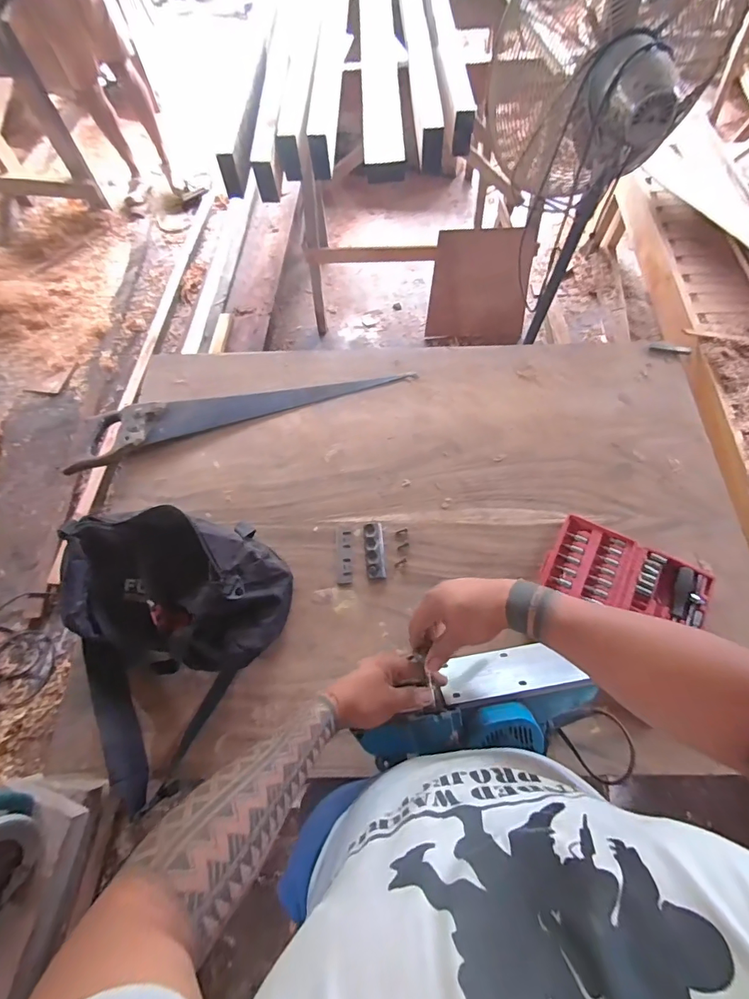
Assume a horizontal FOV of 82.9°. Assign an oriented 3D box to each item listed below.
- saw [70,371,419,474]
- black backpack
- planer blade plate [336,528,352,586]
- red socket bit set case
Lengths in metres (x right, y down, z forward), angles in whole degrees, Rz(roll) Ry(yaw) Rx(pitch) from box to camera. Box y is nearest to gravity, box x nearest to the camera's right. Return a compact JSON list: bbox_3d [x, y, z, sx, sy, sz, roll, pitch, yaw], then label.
[{"bbox_3d":[-0.274,-0.201,0.889,0.689,0.031,0.103,-17,68,-4],"label":"saw"},{"bbox_3d":[-0.306,0.225,0.672,0.323,0.127,0.418,-8,67,-1],"label":"black backpack"},{"bbox_3d":[-0.056,0.104,0.786,0.028,0.004,0.108,-4,67,1],"label":"planer blade plate"},{"bbox_3d":[0.437,0.126,0.744,0.261,0.033,0.158,20,70,10],"label":"red socket bit set case"}]

